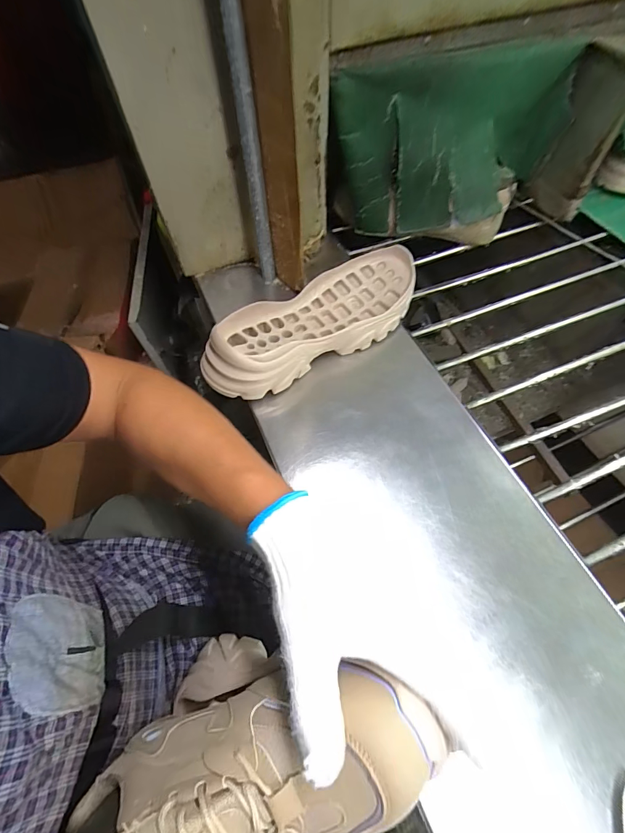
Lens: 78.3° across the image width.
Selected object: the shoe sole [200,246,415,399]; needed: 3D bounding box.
[{"bbox_3d":[0.008,-0.116,0.493,0.306,0.070,0.111,-37,64,-20],"label":"shoe sole"}]

